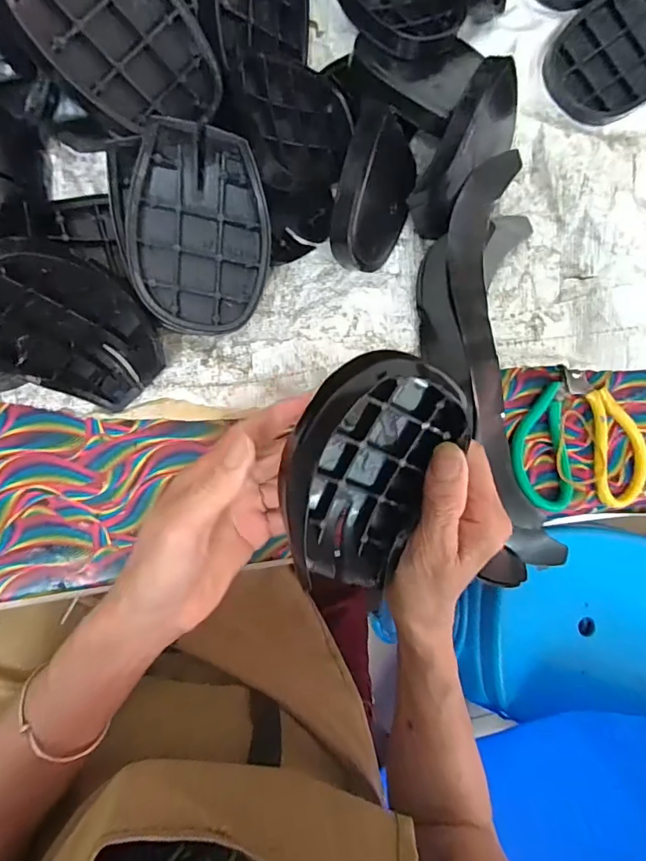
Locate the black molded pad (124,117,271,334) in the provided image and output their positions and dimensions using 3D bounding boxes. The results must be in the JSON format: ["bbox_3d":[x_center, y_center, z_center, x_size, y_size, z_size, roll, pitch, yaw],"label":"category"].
[{"bbox_3d":[-0.080,-0.126,0.311,0.088,0.035,0.116,-2,92,-9],"label":"black molded pad"}]

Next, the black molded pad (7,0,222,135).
[{"bbox_3d":[-0.121,-0.235,0.288,0.092,0.025,0.115,-55,134,-14],"label":"black molded pad"}]

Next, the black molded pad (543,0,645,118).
[{"bbox_3d":[0.247,-0.311,0.387,0.116,0.034,0.087,-38,97,-6],"label":"black molded pad"}]

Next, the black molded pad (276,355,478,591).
[{"bbox_3d":[0.023,0.021,0.262,0.085,0.041,0.123,24,88,-10],"label":"black molded pad"}]

